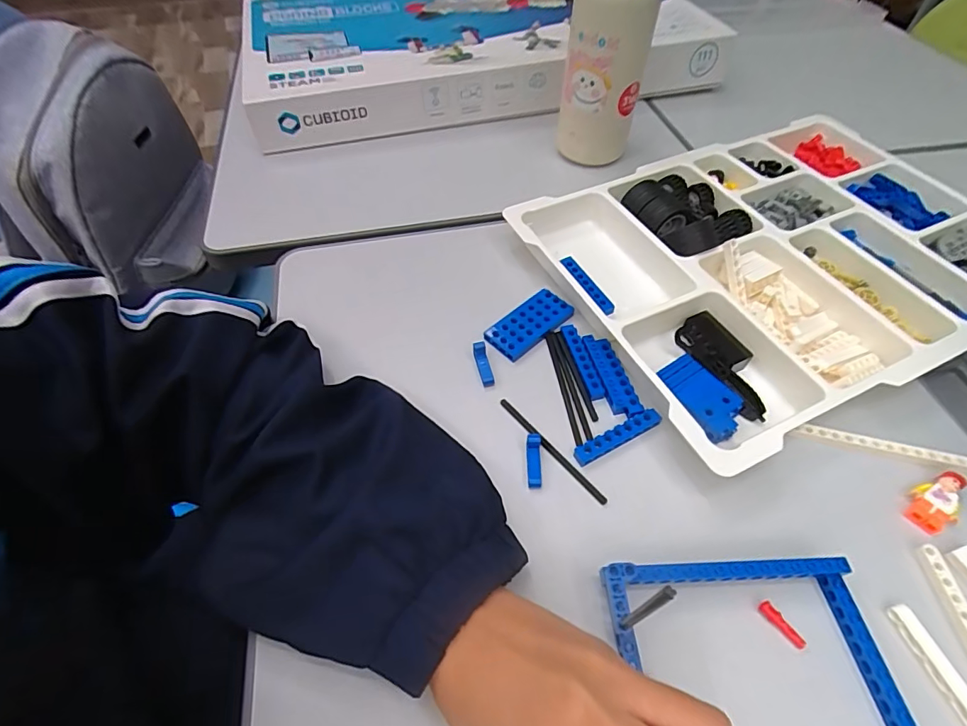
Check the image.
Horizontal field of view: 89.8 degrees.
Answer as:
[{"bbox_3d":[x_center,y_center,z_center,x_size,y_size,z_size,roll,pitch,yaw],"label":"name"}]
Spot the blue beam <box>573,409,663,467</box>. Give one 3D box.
[{"bbox_3d":[0.087,0.047,0.313,0.063,0.010,0.011,-24,58,-17],"label":"blue beam"}]

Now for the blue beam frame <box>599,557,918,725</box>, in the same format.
[{"bbox_3d":[0.130,0.158,0.217,0.129,0.020,0.130,-3,52,-5],"label":"blue beam frame"}]

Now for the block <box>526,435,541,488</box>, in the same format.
[{"bbox_3d":[0.031,0.060,0.300,0.009,0.005,0.033,1,68,-1],"label":"block"}]

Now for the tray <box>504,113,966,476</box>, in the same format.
[{"bbox_3d":[0.245,-0.091,0.398,0.379,0.044,0.255,-22,57,-16],"label":"tray"}]

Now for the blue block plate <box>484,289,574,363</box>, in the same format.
[{"bbox_3d":[0.035,-0.030,0.368,0.068,0.008,0.032,-35,62,-24],"label":"blue block plate"}]

